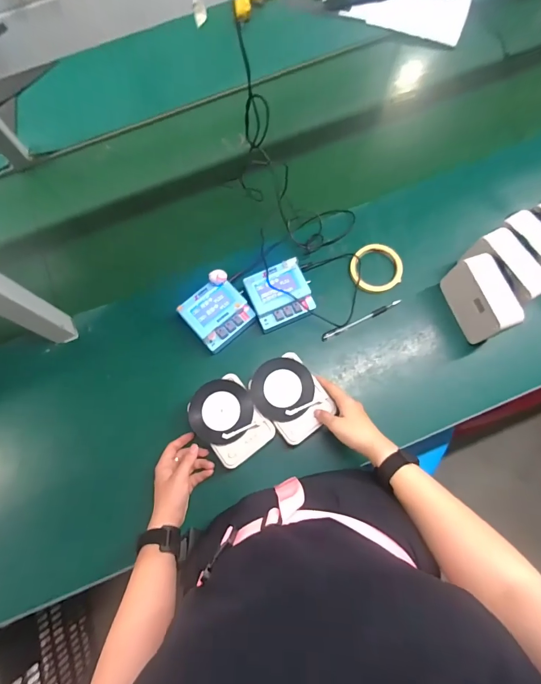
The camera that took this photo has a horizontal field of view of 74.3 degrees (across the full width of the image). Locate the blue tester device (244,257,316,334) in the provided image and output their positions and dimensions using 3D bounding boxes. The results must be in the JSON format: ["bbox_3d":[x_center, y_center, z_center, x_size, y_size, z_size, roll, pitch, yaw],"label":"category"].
[{"bbox_3d":[0.017,-0.083,0.639,0.103,0.042,0.099,-23,73,-4],"label":"blue tester device"}]

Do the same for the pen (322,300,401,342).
[{"bbox_3d":[0.165,-0.041,0.647,0.159,0.006,0.013,-26,75,-5],"label":"pen"}]

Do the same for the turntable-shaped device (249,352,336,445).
[{"bbox_3d":[0.030,0.087,0.572,0.101,0.017,0.131,-35,76,-8],"label":"turntable-shaped device"}]

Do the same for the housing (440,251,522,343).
[{"bbox_3d":[0.348,-0.070,0.600,0.052,0.103,0.127,-18,73,-3],"label":"housing"}]

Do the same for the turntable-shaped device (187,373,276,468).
[{"bbox_3d":[-0.068,0.122,0.570,0.100,0.019,0.130,-37,77,-8],"label":"turntable-shaped device"}]

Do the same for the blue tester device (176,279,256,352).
[{"bbox_3d":[-0.094,-0.049,0.638,0.103,0.045,0.100,-39,75,-9],"label":"blue tester device"}]

